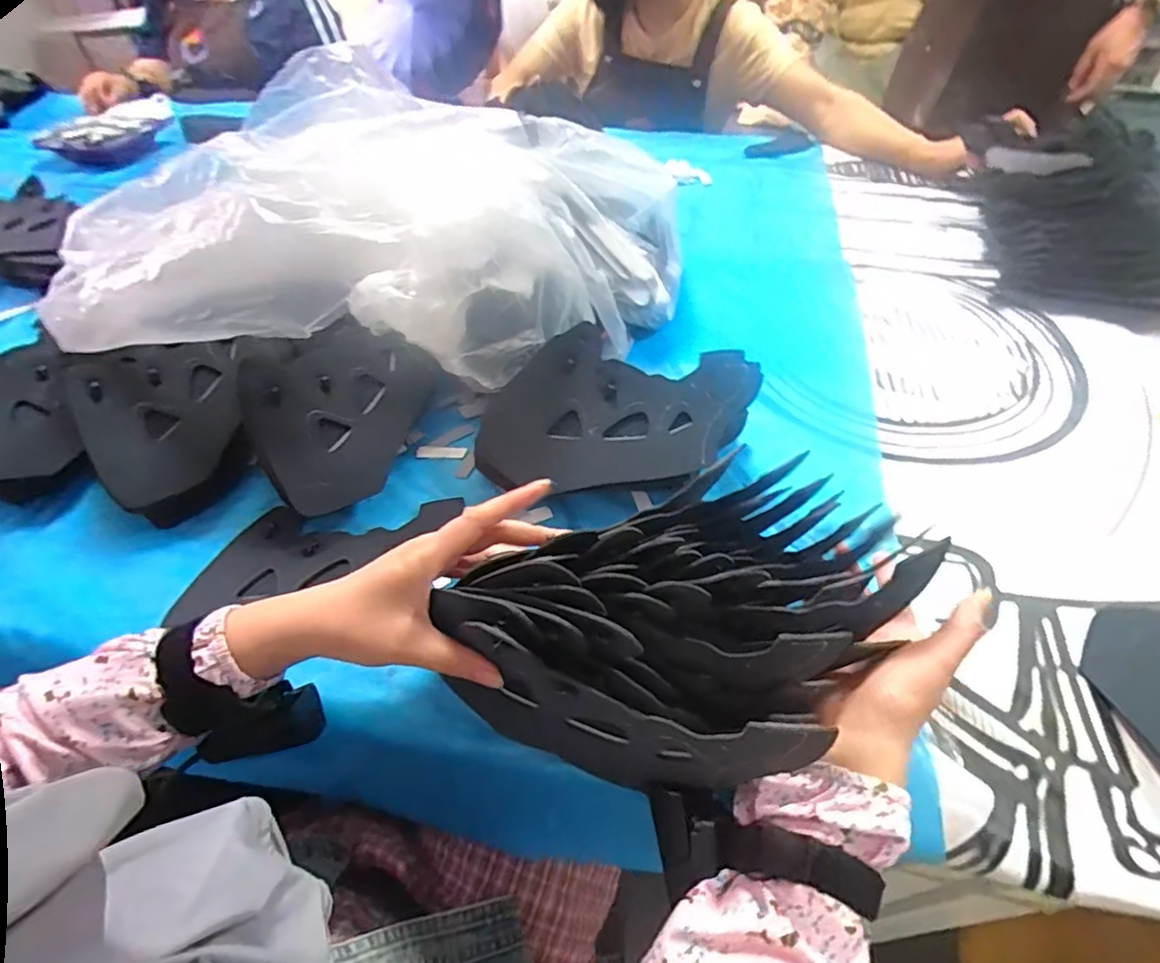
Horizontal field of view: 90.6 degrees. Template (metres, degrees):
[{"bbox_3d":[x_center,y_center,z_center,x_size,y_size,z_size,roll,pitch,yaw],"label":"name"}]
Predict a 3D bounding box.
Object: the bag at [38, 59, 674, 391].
[{"bbox_3d":[-0.171,-0.224,0.538,0.522,0.185,0.316,5,49,5],"label":"bag"}]

